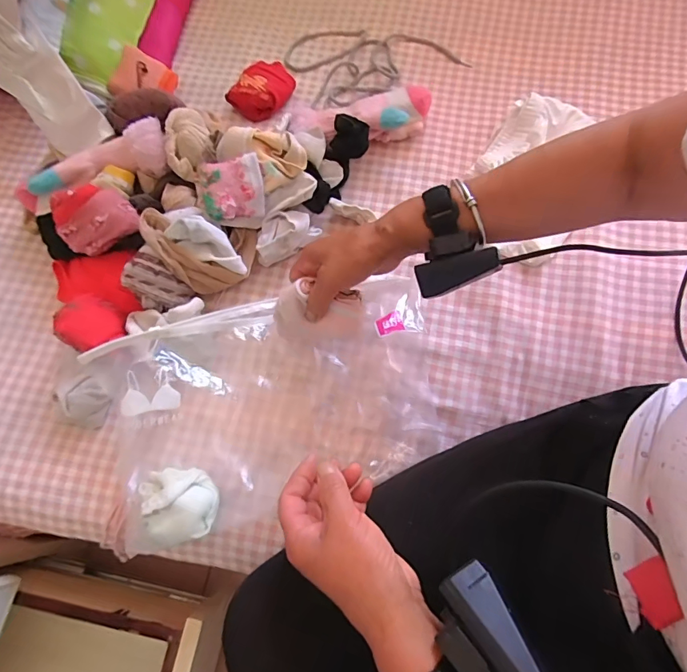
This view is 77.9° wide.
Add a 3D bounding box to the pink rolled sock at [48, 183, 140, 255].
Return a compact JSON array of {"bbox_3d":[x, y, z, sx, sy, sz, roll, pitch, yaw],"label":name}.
[{"bbox_3d":[-0.285,-0.138,0.486,0.087,0.042,0.066,-24,71,-5],"label":"pink rolled sock"}]

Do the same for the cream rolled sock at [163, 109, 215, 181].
[{"bbox_3d":[-0.187,-0.233,0.511,0.054,0.042,0.072,-13,71,-2],"label":"cream rolled sock"}]

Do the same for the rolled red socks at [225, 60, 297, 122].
[{"bbox_3d":[-0.115,-0.355,0.616,0.066,0.045,0.097,38,77,10],"label":"rolled red socks"}]

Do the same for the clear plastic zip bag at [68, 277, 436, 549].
[{"bbox_3d":[-0.079,0.075,0.449,0.389,0.103,0.232,-18,73,-6],"label":"clear plastic zip bag"}]

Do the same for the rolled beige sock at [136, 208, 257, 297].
[{"bbox_3d":[-0.167,-0.102,0.490,0.105,0.075,0.082,1,73,0],"label":"rolled beige sock"}]

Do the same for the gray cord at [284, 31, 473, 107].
[{"bbox_3d":[0.043,-0.427,0.649,0.249,0.016,0.142,-16,73,-5],"label":"gray cord"}]

